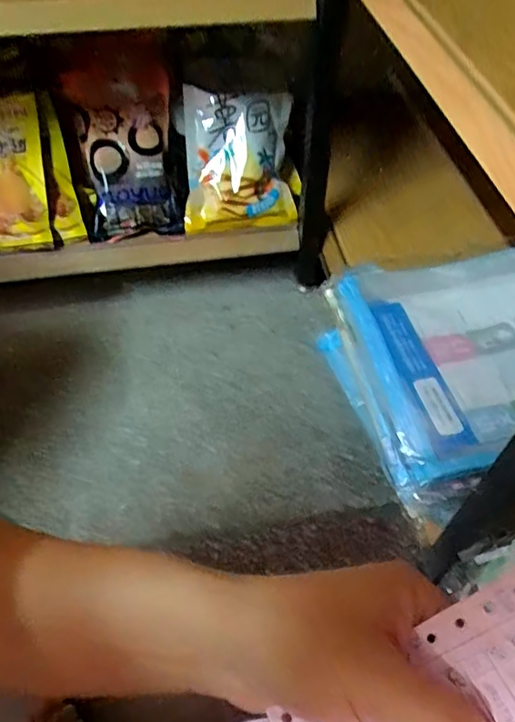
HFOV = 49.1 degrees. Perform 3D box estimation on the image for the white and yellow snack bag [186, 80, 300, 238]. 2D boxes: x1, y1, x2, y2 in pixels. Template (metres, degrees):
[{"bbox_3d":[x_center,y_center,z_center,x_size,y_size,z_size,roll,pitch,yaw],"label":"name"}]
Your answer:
[{"bbox_3d":[-0.027,-0.299,0.852,0.166,0.199,0.044,-2,11,-8],"label":"white and yellow snack bag"}]

